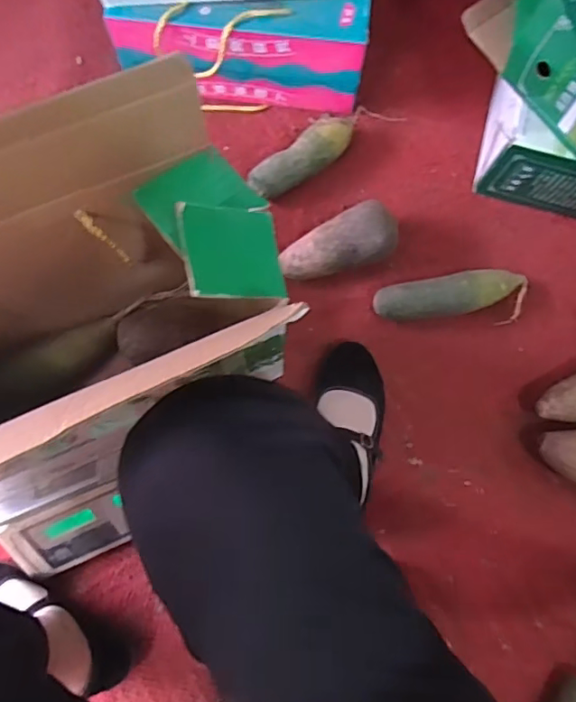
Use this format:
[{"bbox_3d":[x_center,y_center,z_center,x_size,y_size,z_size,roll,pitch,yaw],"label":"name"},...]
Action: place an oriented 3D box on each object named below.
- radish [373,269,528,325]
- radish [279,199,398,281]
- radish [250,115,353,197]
[{"bbox_3d":[0.219,-0.073,0.720,0.208,0.047,0.064,-2,77,0],"label":"radish"},{"bbox_3d":[0.065,-0.138,0.720,0.162,0.064,0.068,-21,78,-5],"label":"radish"},{"bbox_3d":[0.022,-0.268,0.754,0.174,0.046,0.057,-43,81,-9],"label":"radish"}]

